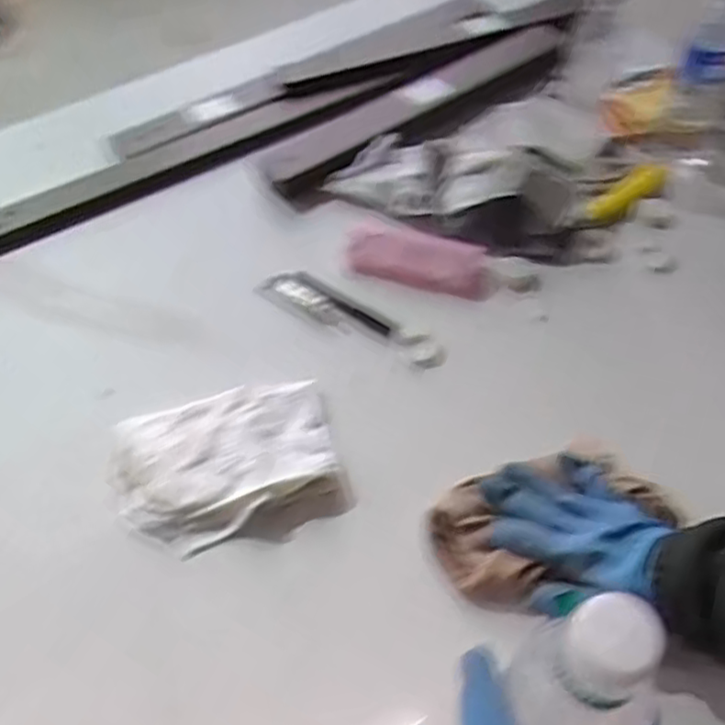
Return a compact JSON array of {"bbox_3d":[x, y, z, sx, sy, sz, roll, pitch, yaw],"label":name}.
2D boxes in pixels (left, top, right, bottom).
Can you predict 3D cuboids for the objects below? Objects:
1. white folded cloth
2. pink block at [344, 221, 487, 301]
[{"bbox_3d":[-0.127,0.086,0.656,0.197,0.037,0.144,-19,53,-12],"label":"white folded cloth"},{"bbox_3d":[0.065,-0.122,0.823,0.159,0.045,0.060,8,53,9],"label":"pink block"}]

